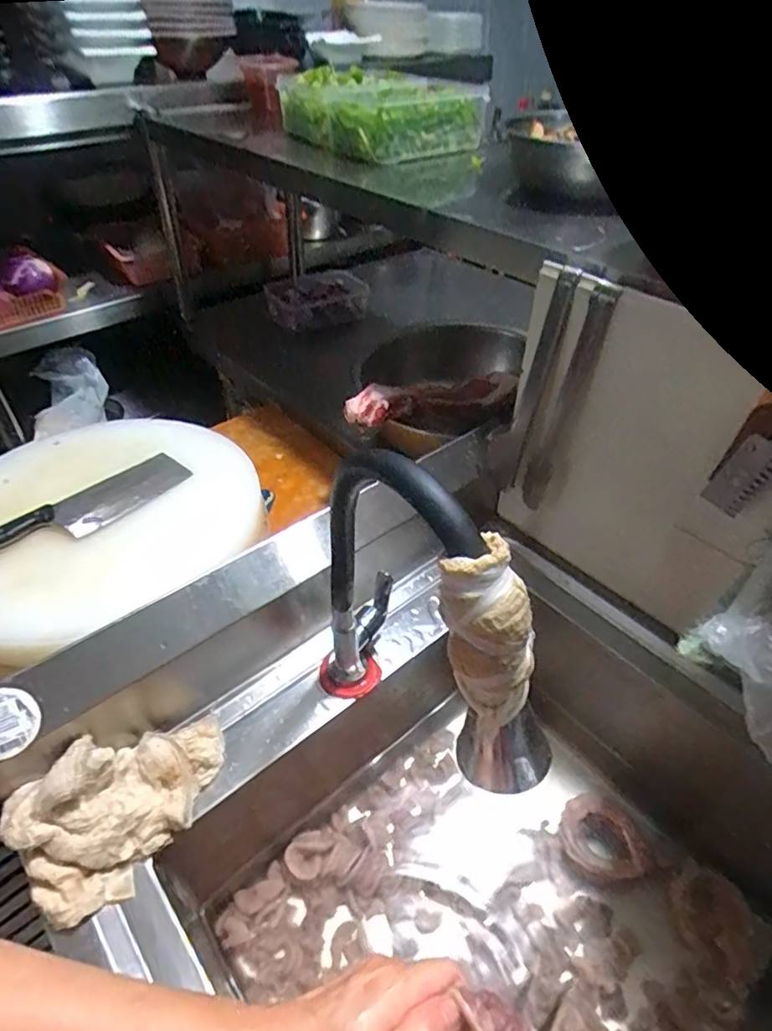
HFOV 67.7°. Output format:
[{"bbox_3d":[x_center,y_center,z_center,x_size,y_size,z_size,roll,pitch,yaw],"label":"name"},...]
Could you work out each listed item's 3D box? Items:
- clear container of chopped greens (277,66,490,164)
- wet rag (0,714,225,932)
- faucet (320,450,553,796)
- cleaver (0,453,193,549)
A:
[{"bbox_3d":[0.018,-0.506,0.763,0.207,0.121,0.219,-22,47,-31],"label":"clear container of chopped greens"},{"bbox_3d":[-0.197,0.217,0.443,0.156,0.076,0.089,-29,50,-29],"label":"wet rag"},{"bbox_3d":[0.014,0.094,0.416,0.072,0.306,0.249,-16,45,-18],"label":"faucet"},{"bbox_3d":[-0.377,-0.004,0.712,0.069,0.025,0.274,31,50,28],"label":"cleaver"}]

